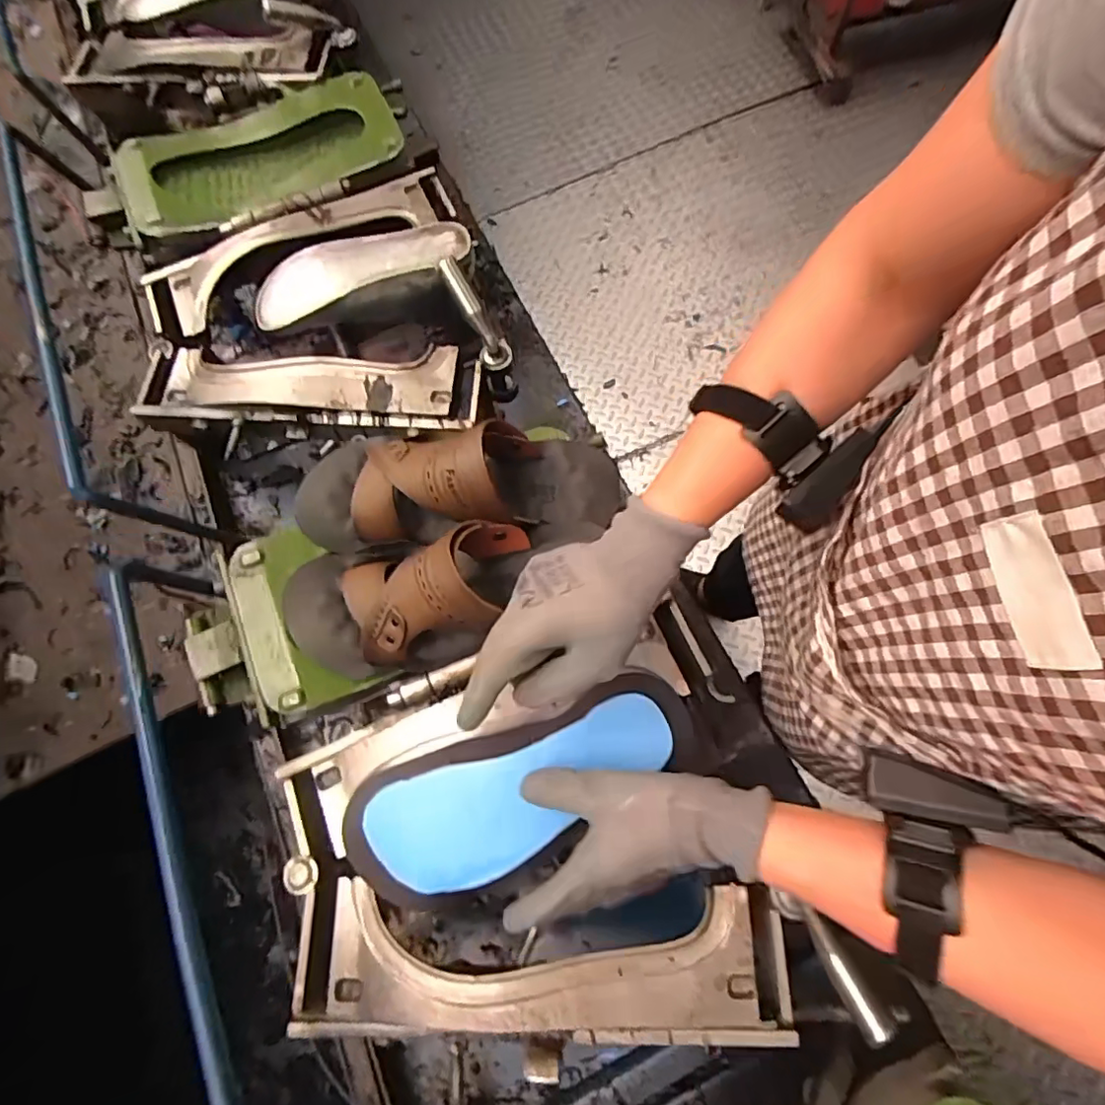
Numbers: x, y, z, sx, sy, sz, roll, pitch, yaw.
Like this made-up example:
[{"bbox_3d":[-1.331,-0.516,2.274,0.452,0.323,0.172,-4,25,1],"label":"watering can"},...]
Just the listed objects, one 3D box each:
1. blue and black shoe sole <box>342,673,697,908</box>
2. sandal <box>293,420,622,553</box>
[{"bbox_3d":[-0.024,0.187,0.439,0.282,0.035,0.109,-24,73,-6],"label":"blue and black shoe sole"},{"bbox_3d":[-0.085,-0.065,0.486,0.283,0.102,0.097,-5,72,1],"label":"sandal"}]

